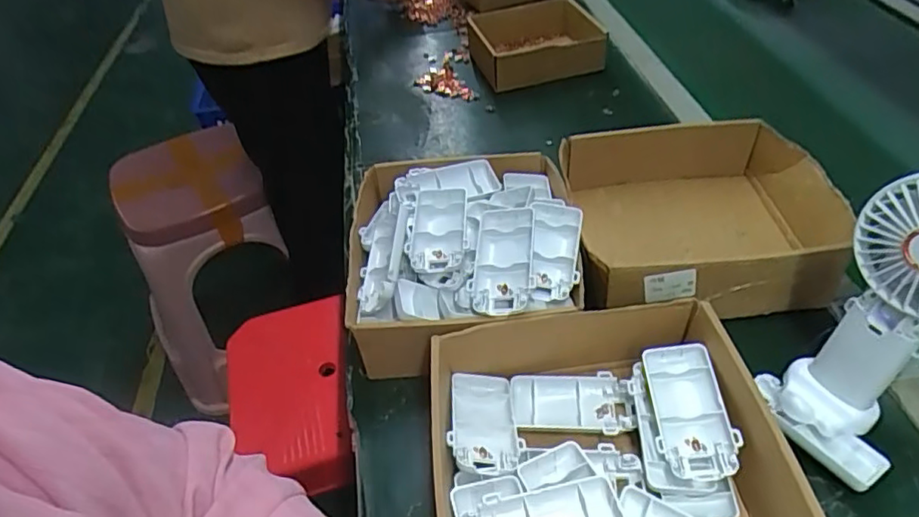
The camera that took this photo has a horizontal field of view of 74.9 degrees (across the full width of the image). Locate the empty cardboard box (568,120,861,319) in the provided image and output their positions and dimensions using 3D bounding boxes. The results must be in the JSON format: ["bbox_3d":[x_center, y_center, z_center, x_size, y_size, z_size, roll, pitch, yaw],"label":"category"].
[{"bbox_3d":[0.216,-0.040,0.560,0.232,0.072,0.203,-3,44,1],"label":"empty cardboard box"}]

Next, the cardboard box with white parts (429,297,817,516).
[{"bbox_3d":[0.097,0.133,0.388,0.222,0.062,0.206,-8,44,-4],"label":"cardboard box with white parts"}]

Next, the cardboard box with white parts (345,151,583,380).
[{"bbox_3d":[0.005,-0.012,0.532,0.198,0.092,0.213,-7,44,-3],"label":"cardboard box with white parts"}]

